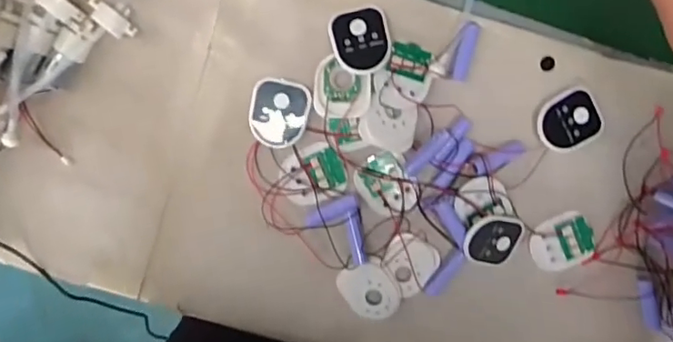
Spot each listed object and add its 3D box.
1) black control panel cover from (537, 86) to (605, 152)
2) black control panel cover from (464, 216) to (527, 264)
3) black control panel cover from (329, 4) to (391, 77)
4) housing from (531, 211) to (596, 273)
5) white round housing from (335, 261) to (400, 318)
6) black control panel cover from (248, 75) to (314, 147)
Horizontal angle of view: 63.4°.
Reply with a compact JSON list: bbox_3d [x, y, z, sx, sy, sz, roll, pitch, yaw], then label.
[{"bbox_3d":[0.207,-0.044,0.482,0.060,0.012,0.049,-40,98,3],"label":"black control panel cover"},{"bbox_3d":[0.140,0.061,0.487,0.055,0.007,0.046,13,105,-22],"label":"black control panel cover"},{"bbox_3d":[0.021,-0.110,0.460,0.049,0.010,0.054,-15,99,-1],"label":"black control panel cover"},{"bbox_3d":[0.208,0.066,0.500,0.055,0.013,0.049,-30,99,2],"label":"housing"},{"bbox_3d":[0.030,0.108,0.495,0.044,0.015,0.056,-40,98,3],"label":"white round housing"},{"bbox_3d":[-0.049,-0.050,0.471,0.051,0.008,0.058,8,98,-4],"label":"black control panel cover"}]

